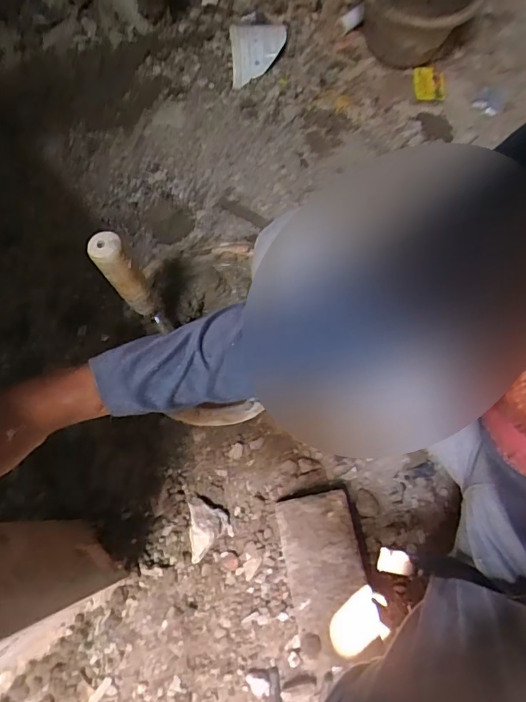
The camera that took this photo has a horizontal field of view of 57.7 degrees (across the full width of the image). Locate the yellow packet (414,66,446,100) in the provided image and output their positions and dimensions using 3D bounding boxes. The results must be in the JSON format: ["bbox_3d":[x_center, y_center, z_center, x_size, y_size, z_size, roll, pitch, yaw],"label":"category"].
[{"bbox_3d":[0.346,-0.553,0.988,0.062,0.010,0.090,5,71,1],"label":"yellow packet"}]

